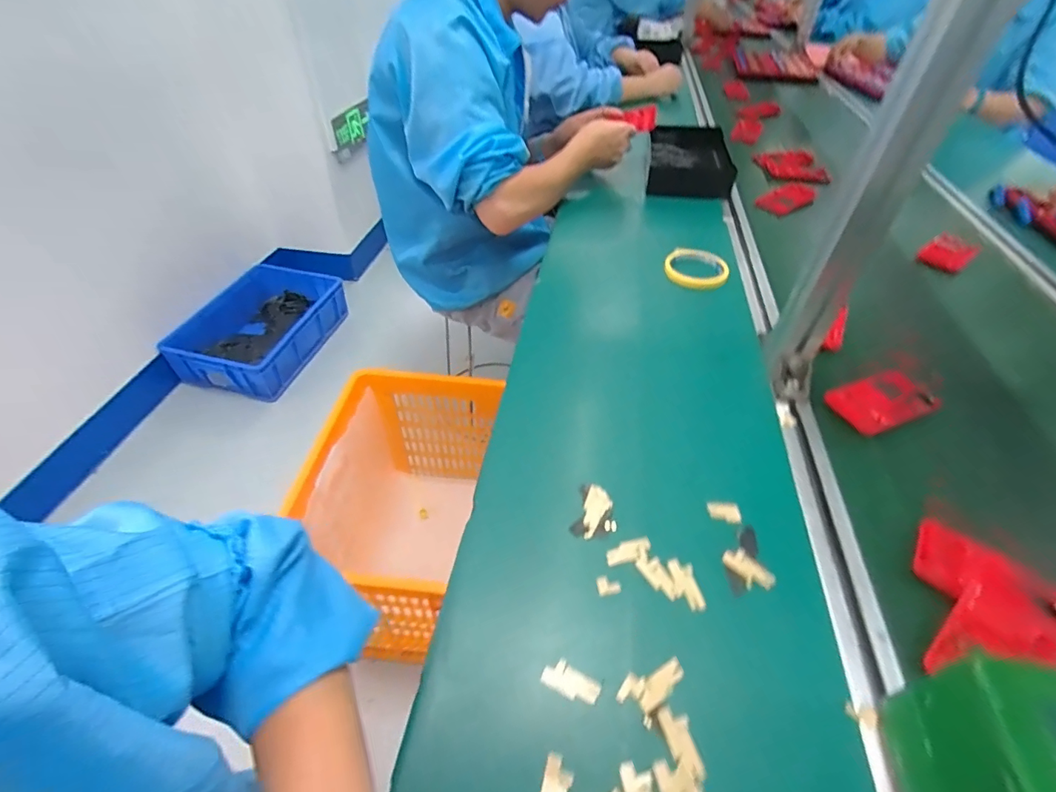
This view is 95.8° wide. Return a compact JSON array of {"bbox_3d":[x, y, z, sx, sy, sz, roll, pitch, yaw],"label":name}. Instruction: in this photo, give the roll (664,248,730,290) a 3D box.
[{"bbox_3d":[0.257,-0.194,0.730,0.094,0.020,0.096,1,46,-1],"label":"roll"}]

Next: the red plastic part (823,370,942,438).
[{"bbox_3d":[0.392,0.005,0.530,0.106,0.012,0.064,-14,48,-15],"label":"red plastic part"}]

